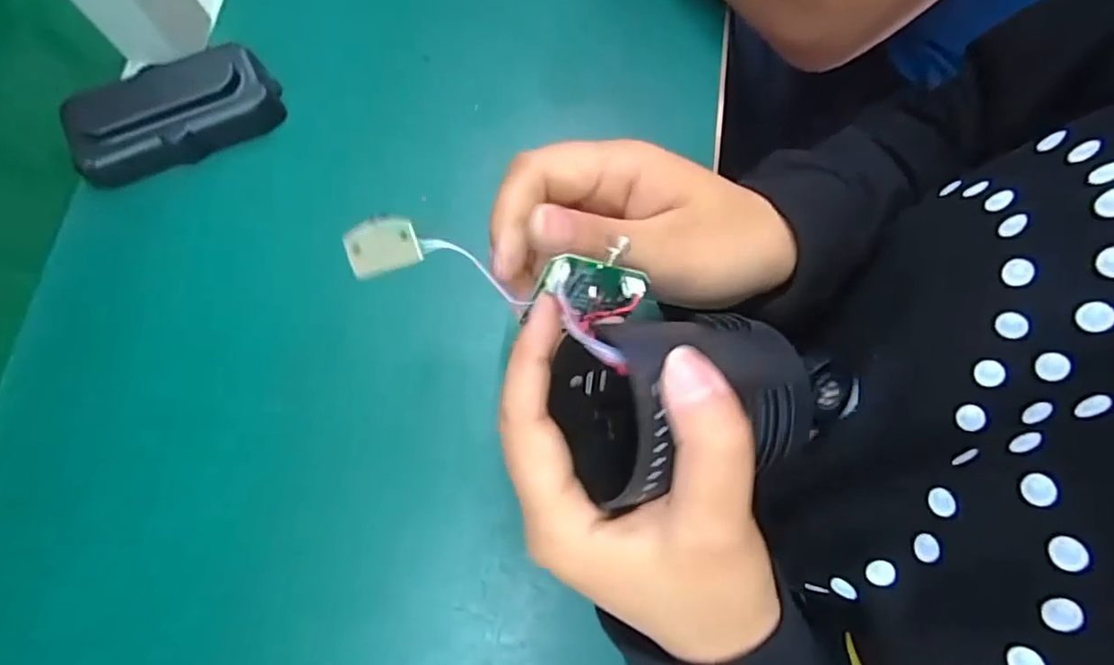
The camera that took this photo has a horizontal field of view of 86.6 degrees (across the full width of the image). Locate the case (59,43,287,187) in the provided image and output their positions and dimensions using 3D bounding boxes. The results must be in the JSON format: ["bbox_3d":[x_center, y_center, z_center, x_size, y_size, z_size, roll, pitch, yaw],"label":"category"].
[{"bbox_3d":[-0.206,-0.120,0.317,0.105,0.027,0.048,-26,76,-8],"label":"case"}]

